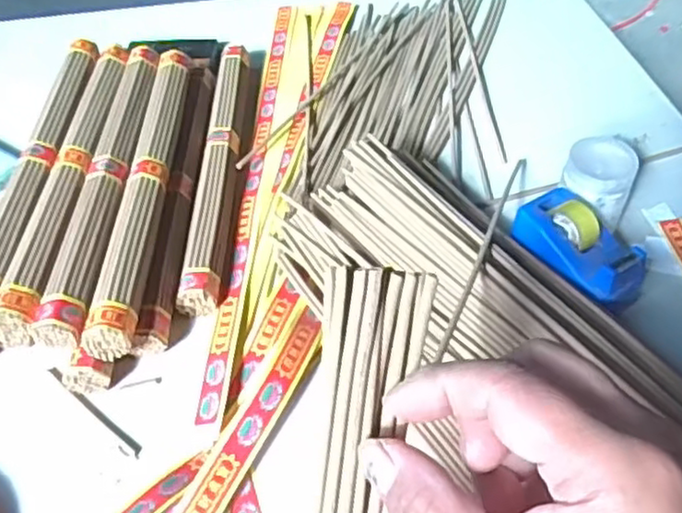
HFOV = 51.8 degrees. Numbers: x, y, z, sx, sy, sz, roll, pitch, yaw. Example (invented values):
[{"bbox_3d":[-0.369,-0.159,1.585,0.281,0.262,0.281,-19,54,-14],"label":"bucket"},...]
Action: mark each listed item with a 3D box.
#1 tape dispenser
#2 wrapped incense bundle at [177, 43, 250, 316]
[{"bbox_3d":[0.183,-0.004,0.544,0.061,0.055,0.101,-33,55,-26],"label":"tape dispenser"},{"bbox_3d":[-0.111,-0.094,0.649,0.032,0.024,0.353,-1,48,0],"label":"wrapped incense bundle"}]

